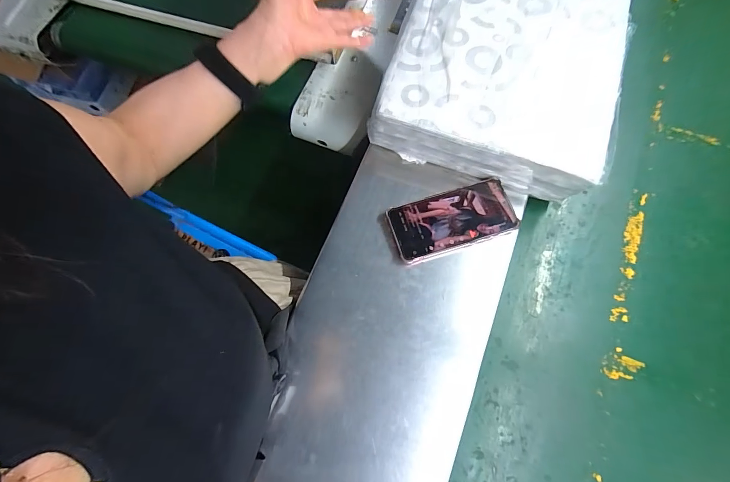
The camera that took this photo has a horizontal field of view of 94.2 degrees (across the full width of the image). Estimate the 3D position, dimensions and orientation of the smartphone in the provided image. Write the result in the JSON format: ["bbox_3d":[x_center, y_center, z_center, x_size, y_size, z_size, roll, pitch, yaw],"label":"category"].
[{"bbox_3d":[0.116,-0.028,0.451,0.162,0.015,0.079,-18,73,-5],"label":"smartphone"}]

